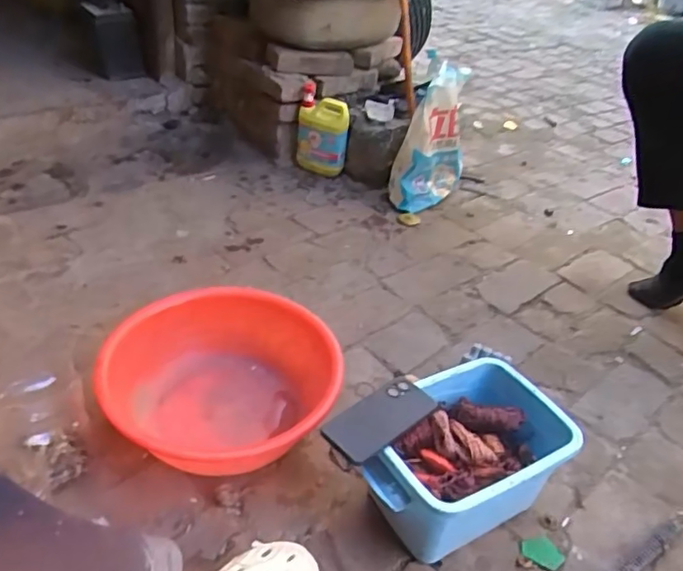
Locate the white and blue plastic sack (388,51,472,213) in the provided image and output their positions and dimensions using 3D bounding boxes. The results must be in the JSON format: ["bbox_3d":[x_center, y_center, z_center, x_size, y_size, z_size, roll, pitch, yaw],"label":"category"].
[{"bbox_3d":[0.227,-0.383,1.537,0.123,0.354,0.230,29,43,31],"label":"white and blue plastic sack"}]

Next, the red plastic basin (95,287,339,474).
[{"bbox_3d":[-0.191,0.153,0.946,0.354,0.120,0.331,4,35,-3],"label":"red plastic basin"}]

